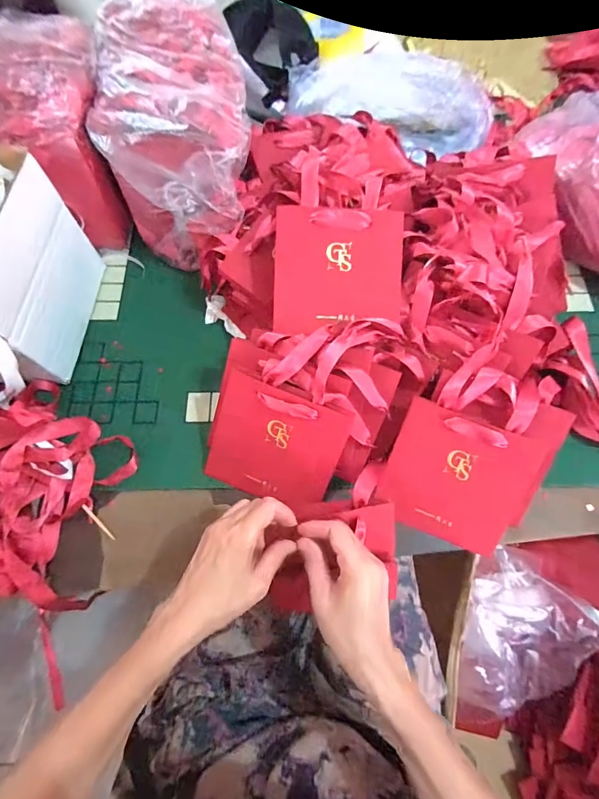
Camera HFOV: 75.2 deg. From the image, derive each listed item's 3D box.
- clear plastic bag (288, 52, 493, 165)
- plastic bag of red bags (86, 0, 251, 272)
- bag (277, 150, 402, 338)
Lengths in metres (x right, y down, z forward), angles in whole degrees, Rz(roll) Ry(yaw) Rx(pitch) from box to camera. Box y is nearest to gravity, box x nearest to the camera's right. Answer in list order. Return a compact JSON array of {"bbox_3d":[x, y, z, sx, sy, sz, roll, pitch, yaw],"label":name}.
[{"bbox_3d":[0.139,-0.452,0.607,0.311,0.112,0.112,13,70,5],"label":"clear plastic bag"},{"bbox_3d":[-0.159,-0.363,0.523,0.171,0.178,0.303,-7,69,-3],"label":"plastic bag of red bags"},{"bbox_3d":[0.045,-0.168,0.432,0.139,0.009,0.187,2,93,-2],"label":"bag"}]

